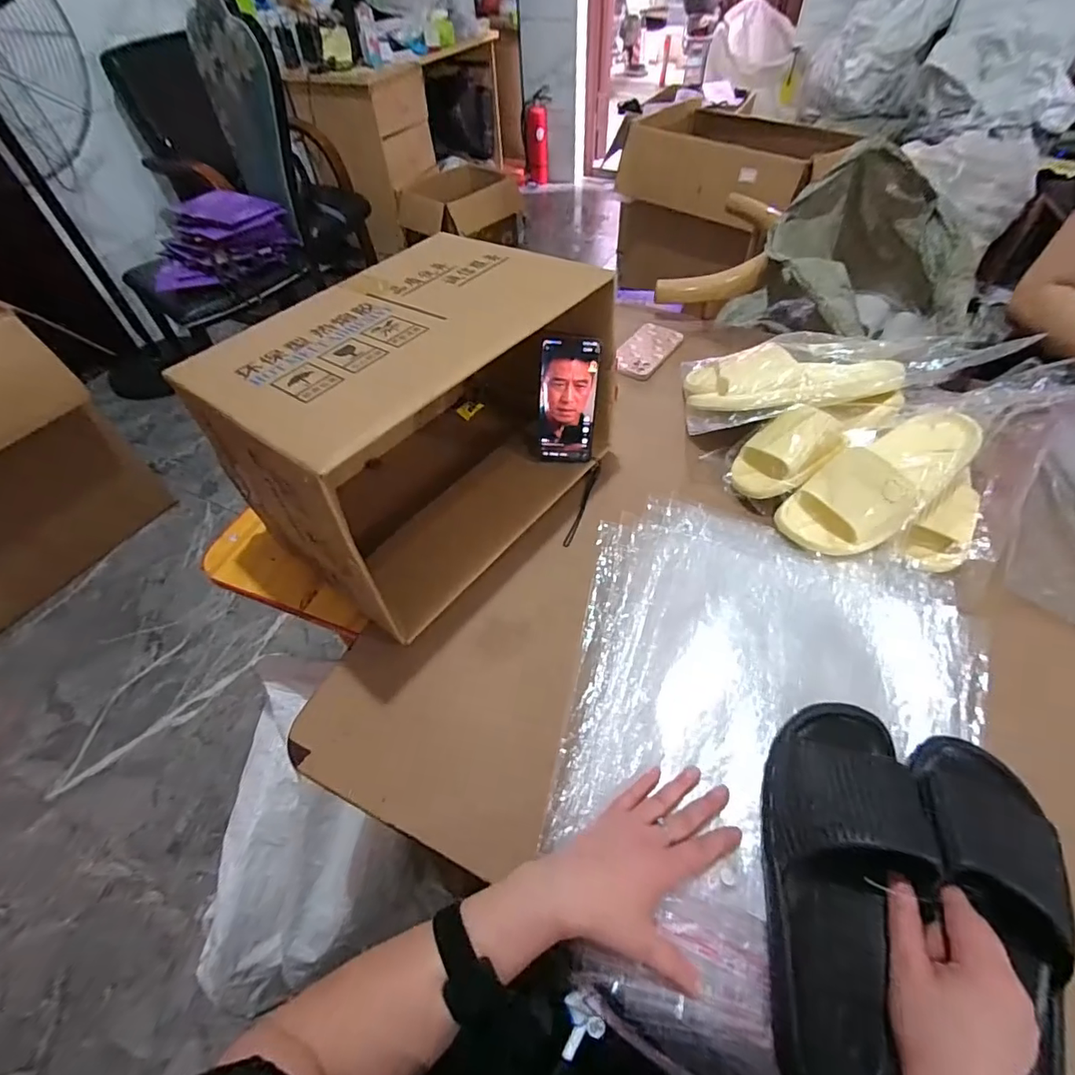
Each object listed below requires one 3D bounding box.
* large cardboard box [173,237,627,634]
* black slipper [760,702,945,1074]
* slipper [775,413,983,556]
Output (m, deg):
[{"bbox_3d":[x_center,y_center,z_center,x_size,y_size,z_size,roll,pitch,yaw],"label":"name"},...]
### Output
[{"bbox_3d":[-0.127,-0.147,0.624,0.286,0.275,0.424,31,59,24],"label":"large cardboard box"},{"bbox_3d":[0.241,0.268,0.402,0.113,0.064,0.276,12,64,16],"label":"black slipper"},{"bbox_3d":[0.414,-0.071,0.607,0.248,0.083,0.111,-33,52,-4],"label":"slipper"}]

